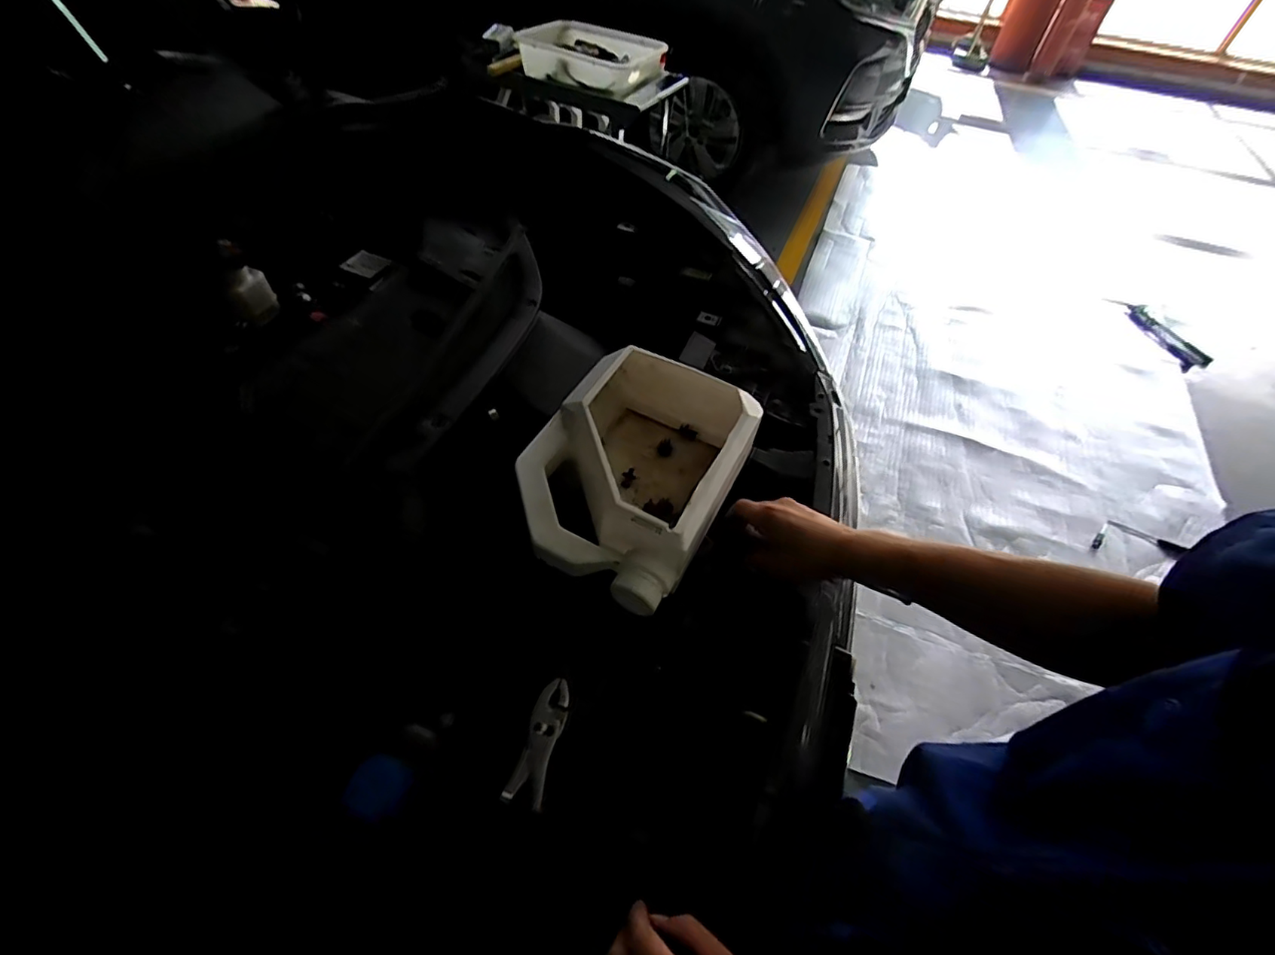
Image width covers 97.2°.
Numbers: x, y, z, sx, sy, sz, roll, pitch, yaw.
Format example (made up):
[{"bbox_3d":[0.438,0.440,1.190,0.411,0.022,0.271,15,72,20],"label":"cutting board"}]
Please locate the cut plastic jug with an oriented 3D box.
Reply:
[{"bbox_3d":[-0.008,-0.003,0.626,0.209,0.124,0.271,23,55,14],"label":"cut plastic jug"}]

